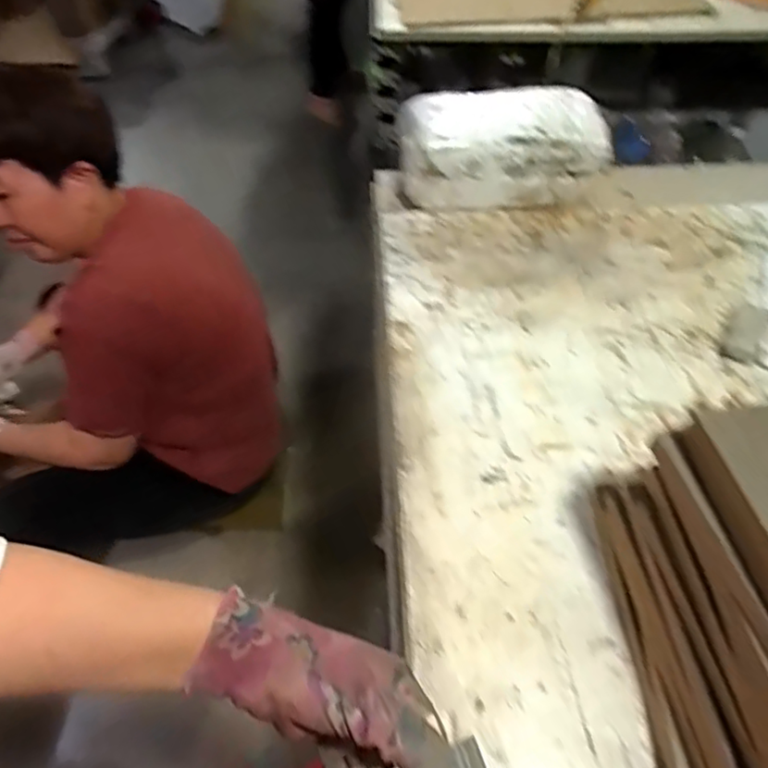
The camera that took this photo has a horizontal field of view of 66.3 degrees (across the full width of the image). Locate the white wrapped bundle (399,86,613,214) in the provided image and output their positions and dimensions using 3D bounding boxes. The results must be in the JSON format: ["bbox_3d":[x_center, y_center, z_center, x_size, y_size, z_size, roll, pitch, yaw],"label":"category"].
[{"bbox_3d":[0.143,-0.290,0.735,0.242,0.103,0.112,-3,53,-1],"label":"white wrapped bundle"}]

